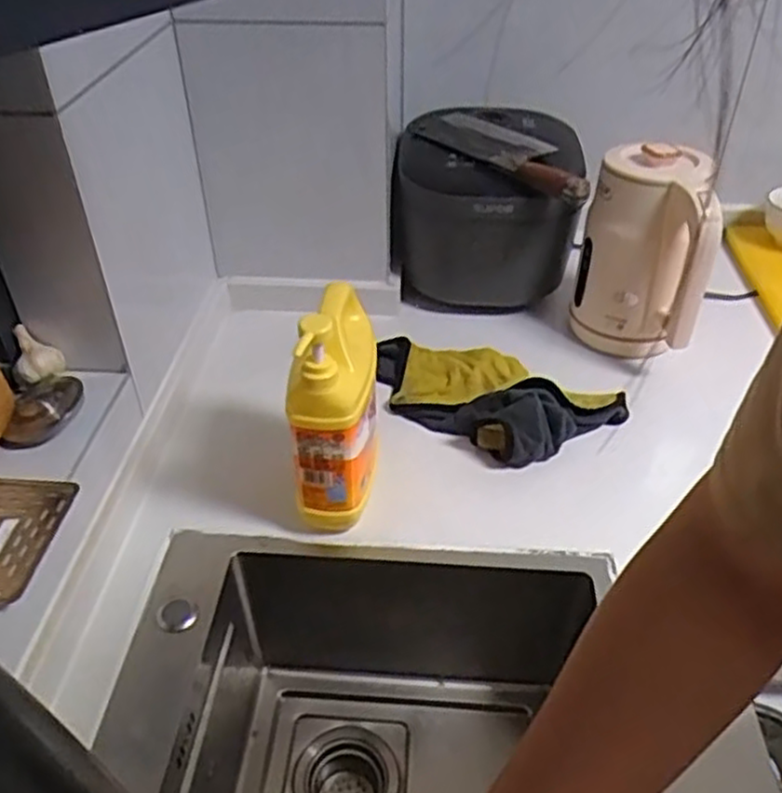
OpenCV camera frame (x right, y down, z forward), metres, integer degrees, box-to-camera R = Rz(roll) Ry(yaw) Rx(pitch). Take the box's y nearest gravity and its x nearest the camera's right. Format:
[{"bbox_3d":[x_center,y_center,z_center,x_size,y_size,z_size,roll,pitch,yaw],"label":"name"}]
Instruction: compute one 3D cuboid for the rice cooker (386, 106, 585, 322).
[{"bbox_3d":[0.140,-0.271,1.101,0.260,0.226,0.312,8,40,10],"label":"rice cooker"}]

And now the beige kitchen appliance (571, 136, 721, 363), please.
[{"bbox_3d":[0.318,-0.173,0.953,0.136,0.248,0.189,6,40,7],"label":"beige kitchen appliance"}]

